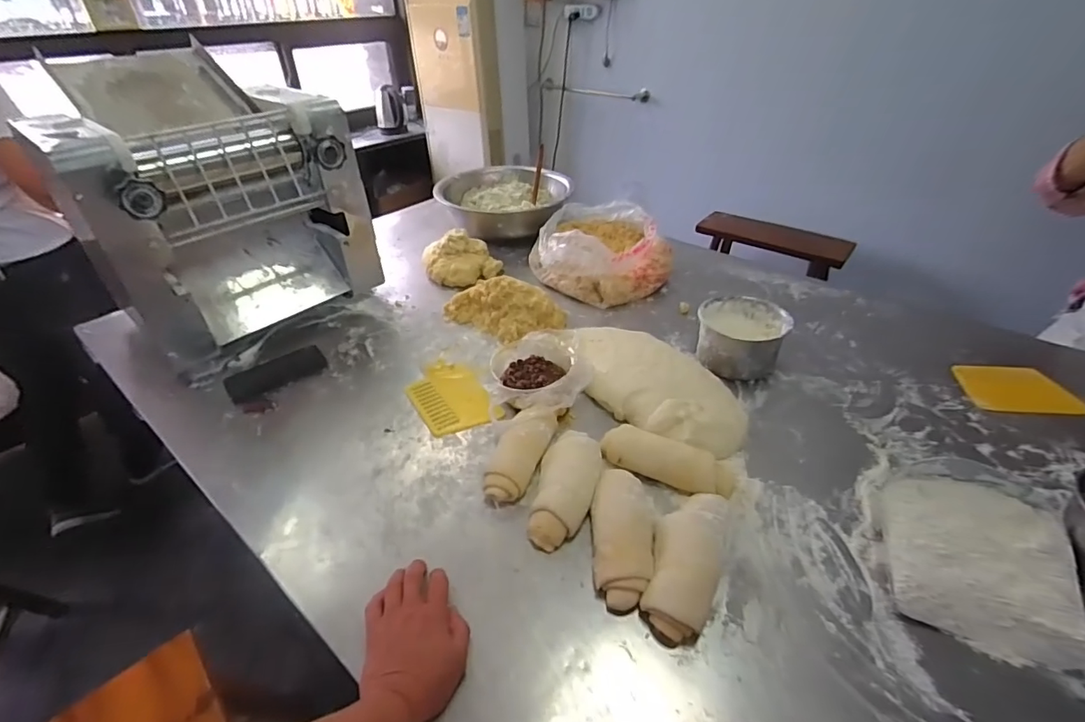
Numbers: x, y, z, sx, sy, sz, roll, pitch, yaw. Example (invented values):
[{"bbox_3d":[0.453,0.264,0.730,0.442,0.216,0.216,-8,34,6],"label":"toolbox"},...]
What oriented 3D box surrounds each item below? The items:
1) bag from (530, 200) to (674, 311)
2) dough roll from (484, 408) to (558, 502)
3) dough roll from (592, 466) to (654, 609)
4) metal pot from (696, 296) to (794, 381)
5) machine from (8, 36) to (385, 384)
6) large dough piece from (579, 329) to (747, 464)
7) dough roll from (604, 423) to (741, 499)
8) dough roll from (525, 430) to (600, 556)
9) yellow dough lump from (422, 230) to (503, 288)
[{"bbox_3d":[0.135,-0.277,1.215,0.315,0.116,0.361,-2,36,-2],"label":"bag"},{"bbox_3d":[-0.033,0.126,0.727,0.069,0.040,0.165,13,39,18],"label":"dough roll"},{"bbox_3d":[0.099,0.199,0.614,0.073,0.052,0.176,0,36,1],"label":"dough roll"},{"bbox_3d":[0.353,-0.041,0.901,0.145,0.088,0.140,-1,36,0],"label":"metal pot"},{"bbox_3d":[-0.647,-0.311,0.996,0.430,0.435,0.422,26,44,31],"label":"machine"},{"bbox_3d":[0.183,0.035,0.847,0.184,0.052,0.350,-22,41,-26],"label":"large dough piece"},{"bbox_3d":[0.173,0.136,0.702,0.184,0.044,0.060,13,39,18],"label":"dough roll"},{"bbox_3d":[0.034,0.167,0.686,0.083,0.044,0.184,6,37,10],"label":"dough roll"},{"bbox_3d":[-0.192,-0.247,1.215,0.183,0.097,0.143,-8,37,-10],"label":"yellow dough lump"}]

